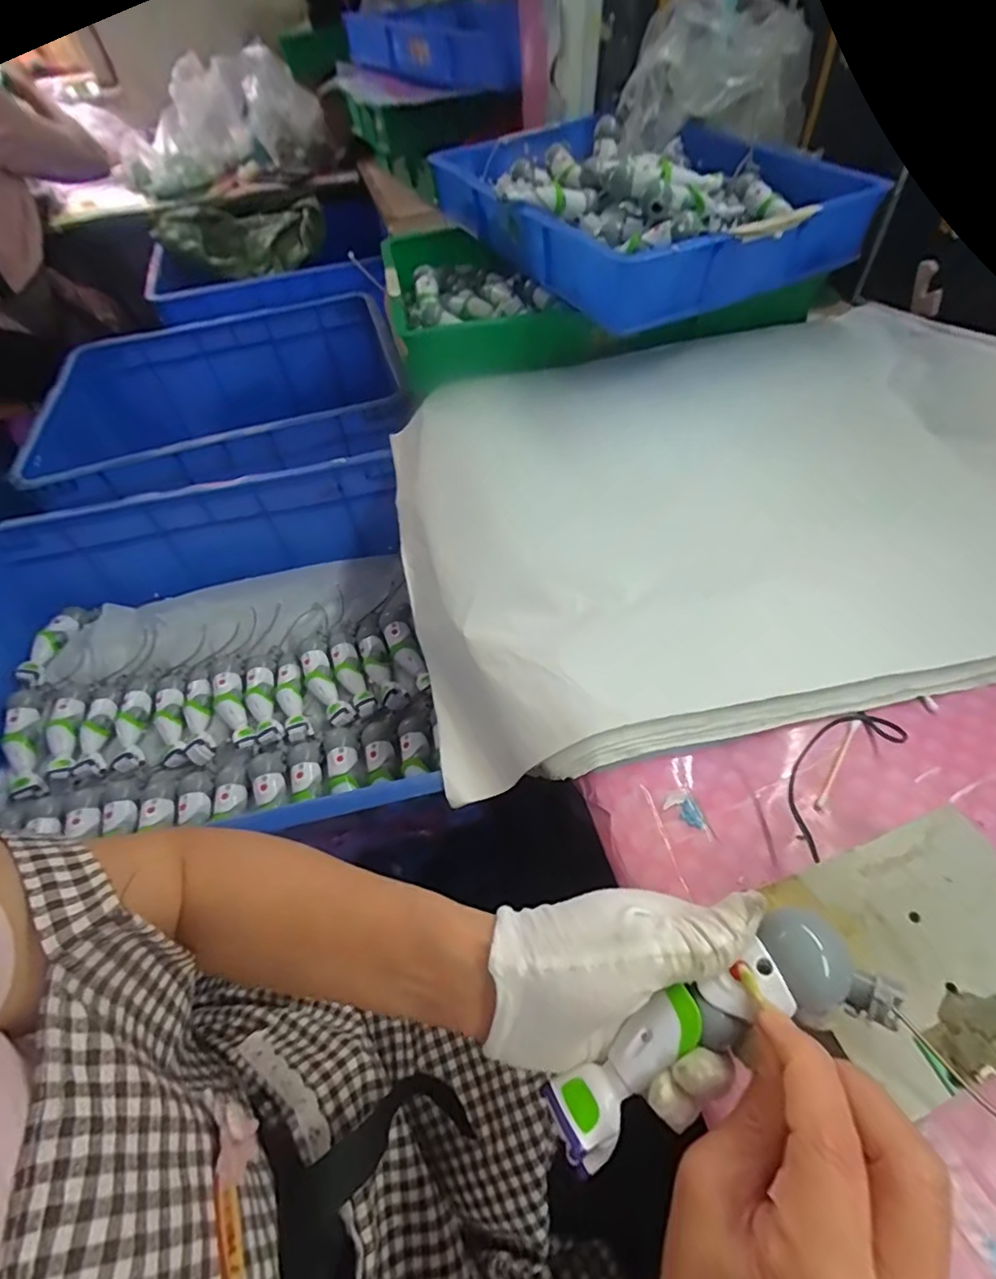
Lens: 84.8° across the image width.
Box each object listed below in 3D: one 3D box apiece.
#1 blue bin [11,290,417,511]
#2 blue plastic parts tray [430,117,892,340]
[{"bbox_3d":[-0.480,-0.419,1.017,0.588,0.213,0.517,-16,52,-7],"label":"blue bin"},{"bbox_3d":[0.170,-0.609,0.760,0.367,0.106,0.556,-22,53,-12],"label":"blue plastic parts tray"}]

